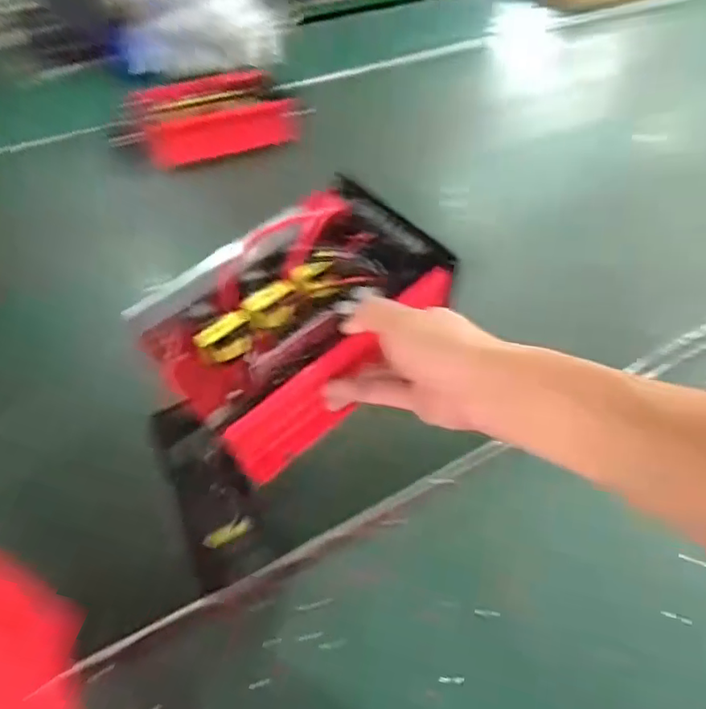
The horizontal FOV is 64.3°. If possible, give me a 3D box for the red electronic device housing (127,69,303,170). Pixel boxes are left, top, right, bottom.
[{"bbox_3d":[-0.207,-0.359,0.854,0.240,0.089,0.108,-28,54,-22],"label":"red electronic device housing"}]

